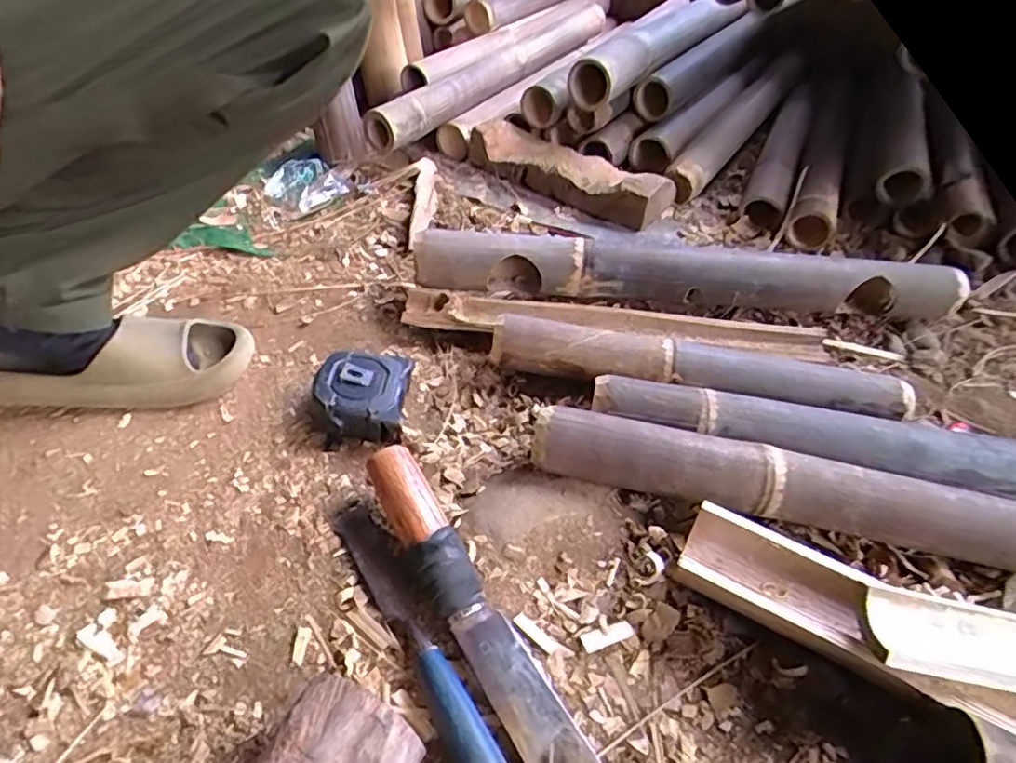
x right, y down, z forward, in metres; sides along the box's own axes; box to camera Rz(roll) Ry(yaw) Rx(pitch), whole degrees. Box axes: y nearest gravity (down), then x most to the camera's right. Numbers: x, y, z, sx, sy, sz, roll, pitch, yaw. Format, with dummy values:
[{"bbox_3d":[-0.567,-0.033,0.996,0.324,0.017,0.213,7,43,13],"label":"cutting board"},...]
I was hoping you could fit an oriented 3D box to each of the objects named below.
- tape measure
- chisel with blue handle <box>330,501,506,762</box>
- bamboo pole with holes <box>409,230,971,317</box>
[{"bbox_3d":[-0.129,0.013,0.530,0.079,0.047,0.083,2,42,-4],"label":"tape measure"},{"bbox_3d":[-0.062,0.164,0.389,0.026,0.023,0.233,-20,48,-26],"label":"chisel with blue handle"},{"bbox_3d":[0.197,-0.114,0.659,0.589,0.064,0.064,4,44,-1],"label":"bamboo pole with holes"}]

